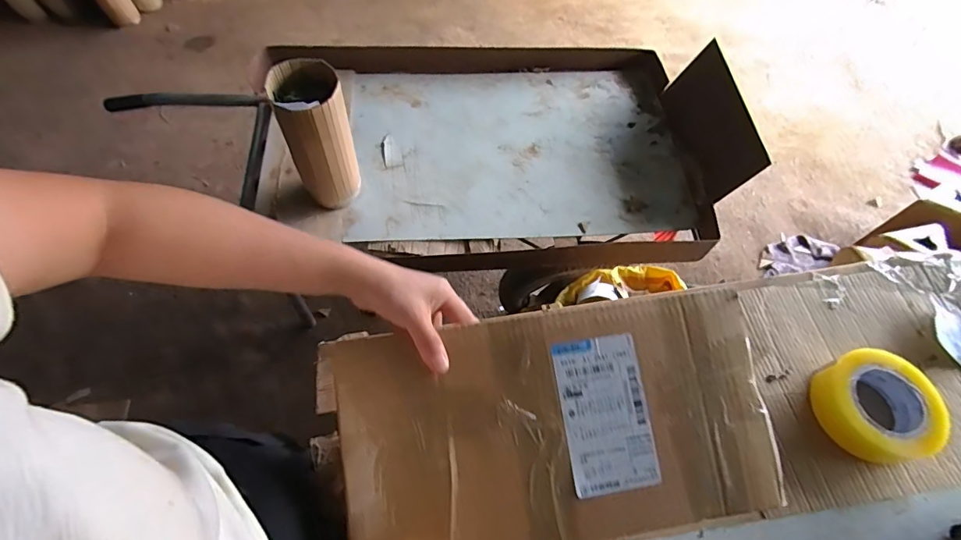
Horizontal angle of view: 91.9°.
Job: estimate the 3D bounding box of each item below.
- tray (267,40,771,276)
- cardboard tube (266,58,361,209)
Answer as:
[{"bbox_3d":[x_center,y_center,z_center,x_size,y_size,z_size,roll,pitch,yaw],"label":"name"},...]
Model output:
[{"bbox_3d":[0.095,-0.340,1.186,1.061,0.184,0.646,-2,61,-3],"label":"tray"},{"bbox_3d":[-0.316,-0.248,0.936,0.125,0.304,0.119,-19,63,-12],"label":"cardboard tube"}]

